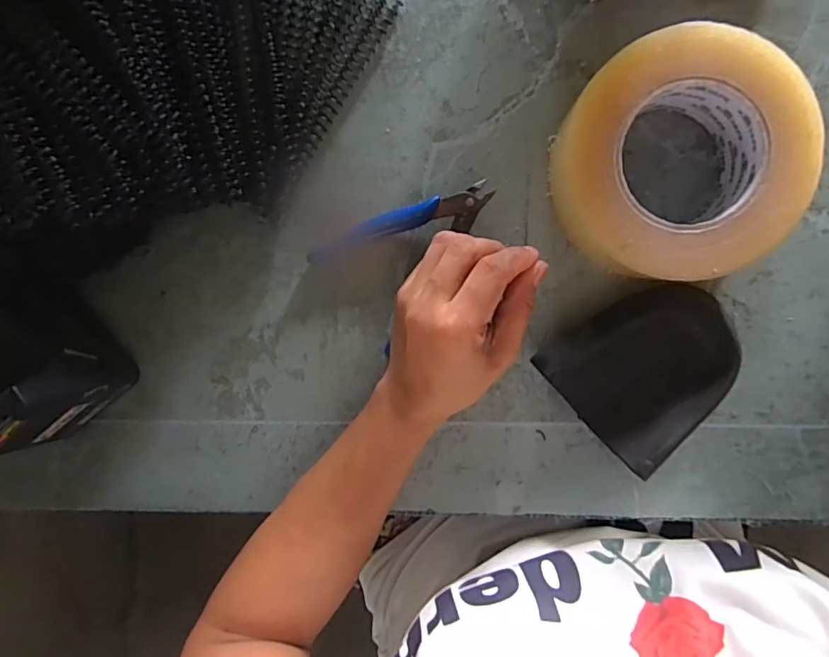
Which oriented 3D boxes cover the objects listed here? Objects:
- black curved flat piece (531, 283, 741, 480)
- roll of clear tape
[{"bbox_3d":[0.142,0.020,0.331,0.094,0.032,0.104,45,97,0],"label":"black curved flat piece"},{"bbox_3d":[0.145,-0.093,0.307,0.132,0.052,0.126,0,95,5],"label":"roll of clear tape"}]

